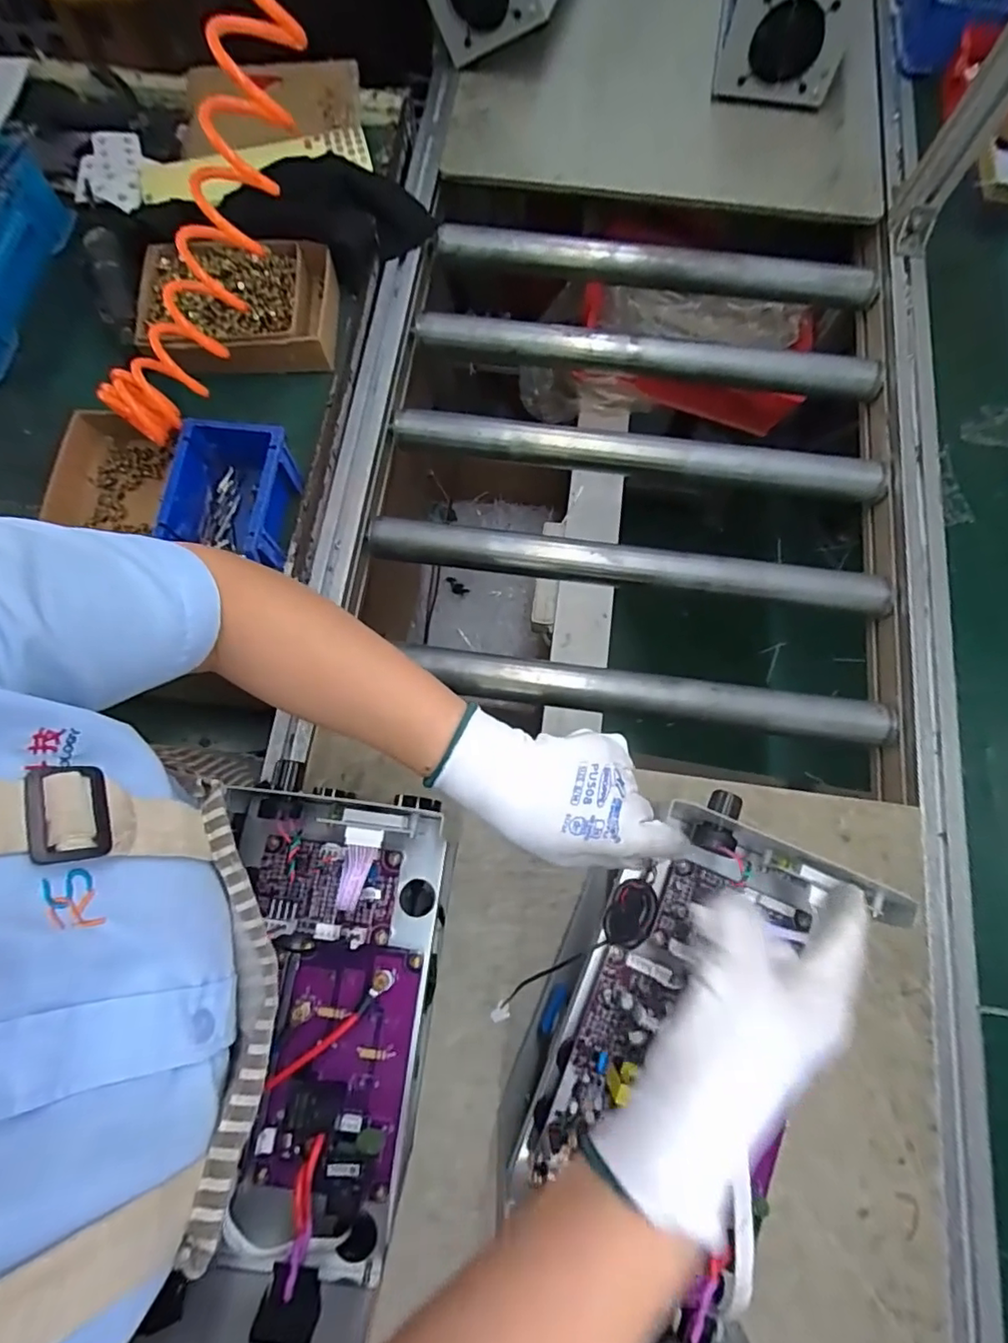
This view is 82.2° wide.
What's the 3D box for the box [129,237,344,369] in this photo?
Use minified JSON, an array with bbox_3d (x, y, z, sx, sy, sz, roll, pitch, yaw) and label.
[{"bbox_3d":[-0.306,-0.423,0.675,0.222,0.065,0.153,-2,76,0],"label":"box"}]

